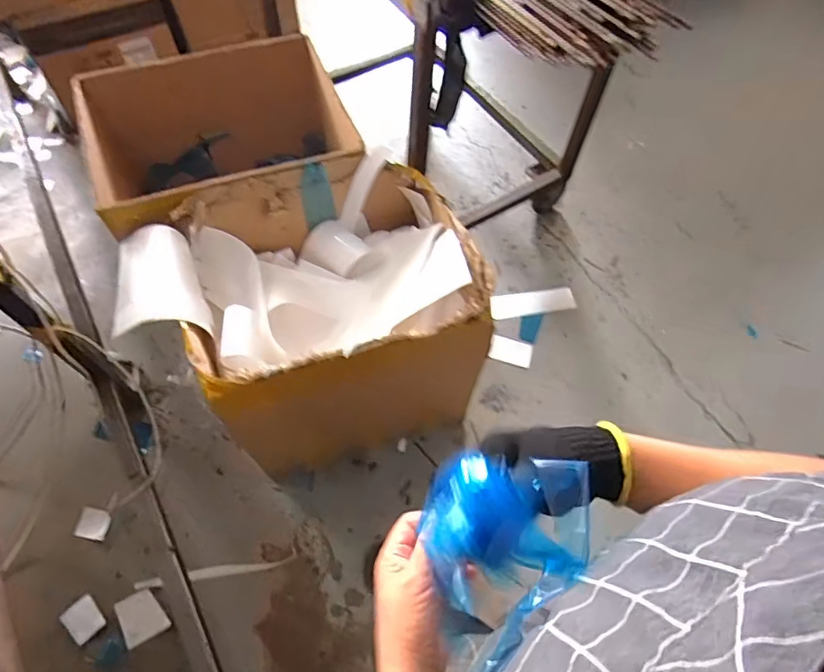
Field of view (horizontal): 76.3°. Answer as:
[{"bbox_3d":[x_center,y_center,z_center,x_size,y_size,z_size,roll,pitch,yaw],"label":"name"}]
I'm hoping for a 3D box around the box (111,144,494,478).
[{"bbox_3d":[-0.219,-0.012,1.196,0.667,0.525,0.472,-17,65,-12],"label":"box"}]

